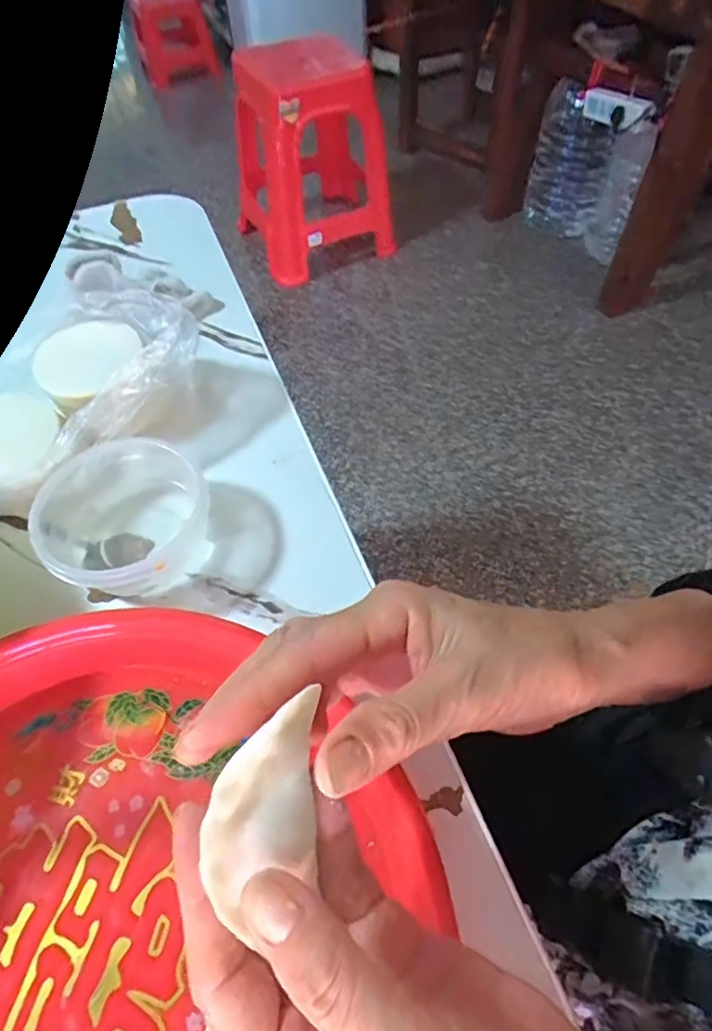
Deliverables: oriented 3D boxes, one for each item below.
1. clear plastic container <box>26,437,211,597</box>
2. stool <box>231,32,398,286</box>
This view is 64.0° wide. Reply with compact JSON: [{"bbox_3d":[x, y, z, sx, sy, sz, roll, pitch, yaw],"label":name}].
[{"bbox_3d":[-0.143,0.001,0.358,0.099,0.052,0.090,-1,56,2],"label":"clear plastic container"},{"bbox_3d":[-0.121,-0.894,1.420,0.348,0.397,0.357,-15,57,-8],"label":"stool"}]

